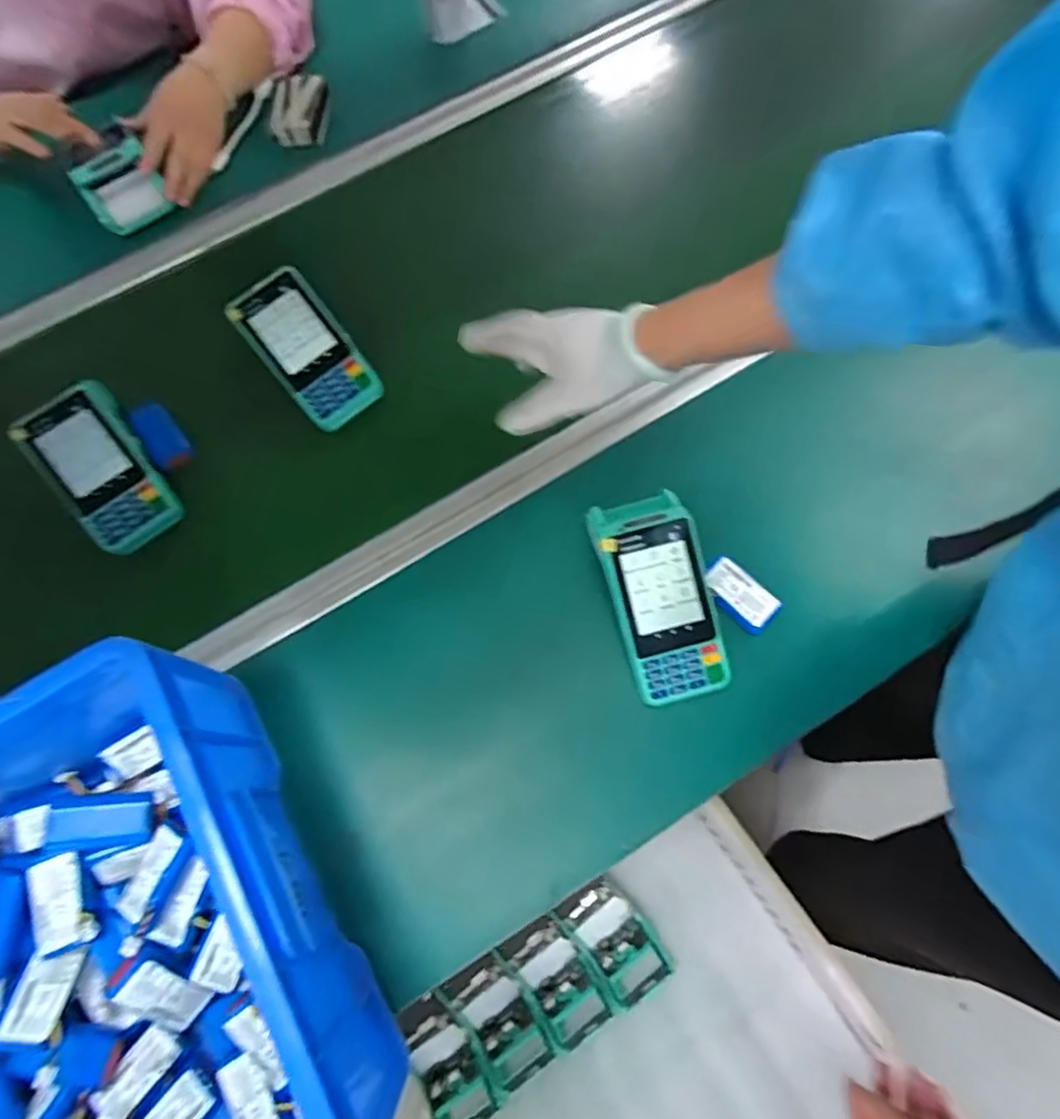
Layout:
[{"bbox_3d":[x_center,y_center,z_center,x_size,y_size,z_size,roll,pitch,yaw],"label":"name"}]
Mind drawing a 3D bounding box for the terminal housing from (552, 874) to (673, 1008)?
[{"bbox_3d":[0.097,0.429,0.712,0.074,0.045,0.127,-40,74,-10],"label":"terminal housing"}]

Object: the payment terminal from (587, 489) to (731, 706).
[{"bbox_3d":[0.106,0.026,0.514,0.089,0.066,0.176,-16,72,-5],"label":"payment terminal"}]

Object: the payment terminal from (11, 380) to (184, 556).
[{"bbox_3d":[-0.394,-0.083,0.578,0.084,0.048,0.150,-36,75,-11],"label":"payment terminal"}]

